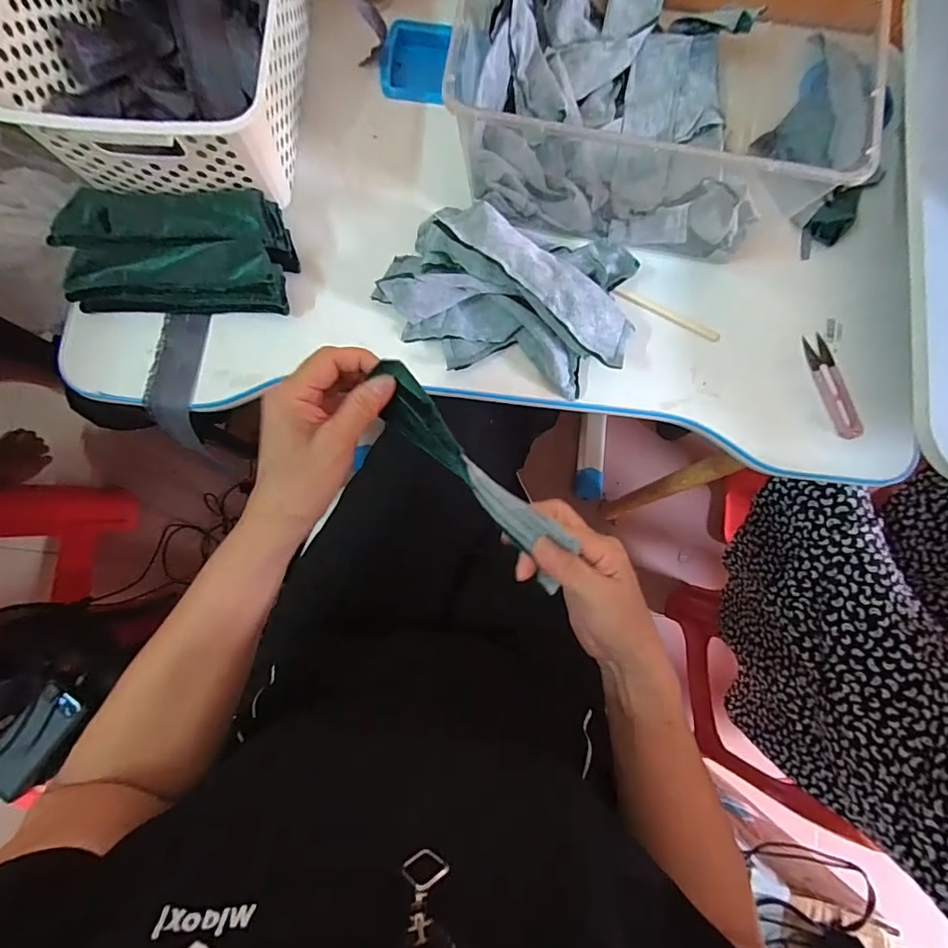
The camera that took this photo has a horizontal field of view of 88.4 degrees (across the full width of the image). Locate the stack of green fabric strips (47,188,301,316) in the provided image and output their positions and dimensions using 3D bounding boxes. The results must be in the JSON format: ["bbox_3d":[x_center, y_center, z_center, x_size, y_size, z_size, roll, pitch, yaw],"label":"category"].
[{"bbox_3d":[-0.259,-0.197,0.430,0.190,0.039,0.103,2,86,-3],"label":"stack of green fabric strips"}]

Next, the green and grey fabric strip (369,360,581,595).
[{"bbox_3d":[-0.001,0.000,0.322,0.032,0.015,0.180,-44,90,-5],"label":"green and grey fabric strip"}]

